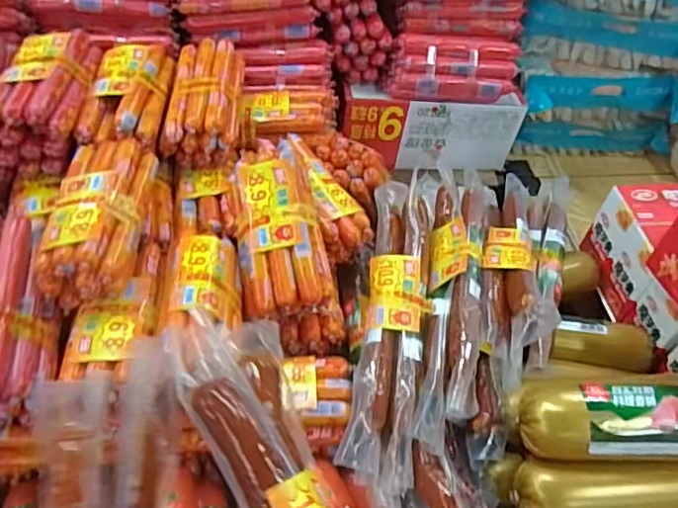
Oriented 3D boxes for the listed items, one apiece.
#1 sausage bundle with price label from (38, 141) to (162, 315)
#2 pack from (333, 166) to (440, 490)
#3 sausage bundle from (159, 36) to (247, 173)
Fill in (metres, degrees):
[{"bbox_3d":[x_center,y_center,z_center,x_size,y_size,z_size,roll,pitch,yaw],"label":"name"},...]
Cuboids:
[{"bbox_3d":[-0.212,-0.038,0.532,0.076,0.052,0.170,1,49,-4],"label":"sausage bundle with price label"},{"bbox_3d":[0.057,0.043,0.565,0.063,0.034,0.324,9,49,3],"label":"pack"},{"bbox_3d":[-0.146,-0.169,0.660,0.079,0.059,0.158,1,57,1],"label":"sausage bundle"}]

